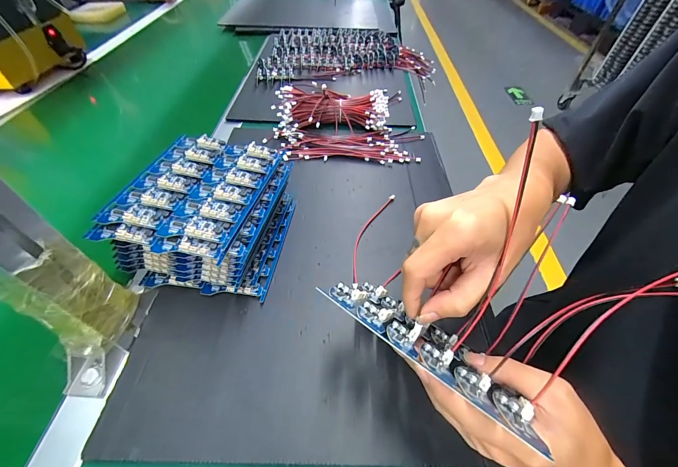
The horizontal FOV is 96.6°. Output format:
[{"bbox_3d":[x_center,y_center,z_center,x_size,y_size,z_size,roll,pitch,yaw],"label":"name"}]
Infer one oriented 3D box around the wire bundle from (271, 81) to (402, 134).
[{"bbox_3d":[-0.007,-0.228,0.554,0.207,0.054,0.086,0,49,-1],"label":"wire bundle"}]

